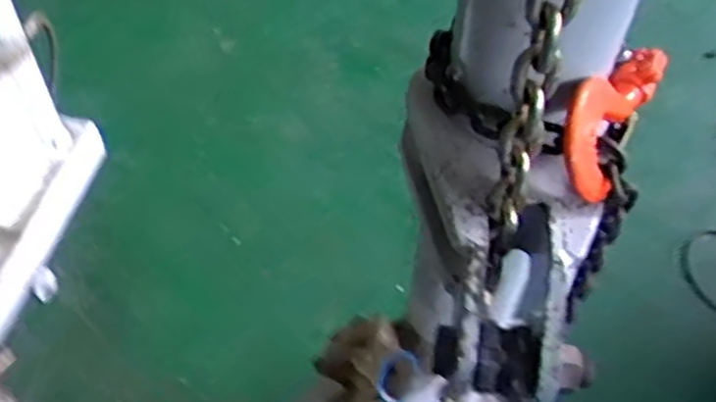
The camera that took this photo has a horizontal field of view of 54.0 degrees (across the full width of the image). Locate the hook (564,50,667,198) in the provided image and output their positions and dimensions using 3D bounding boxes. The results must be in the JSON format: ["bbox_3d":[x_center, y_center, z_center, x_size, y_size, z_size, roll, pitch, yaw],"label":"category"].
[{"bbox_3d":[0.201,-0.069,0.571,0.054,0.063,0.146,26,55,17],"label":"hook"}]

